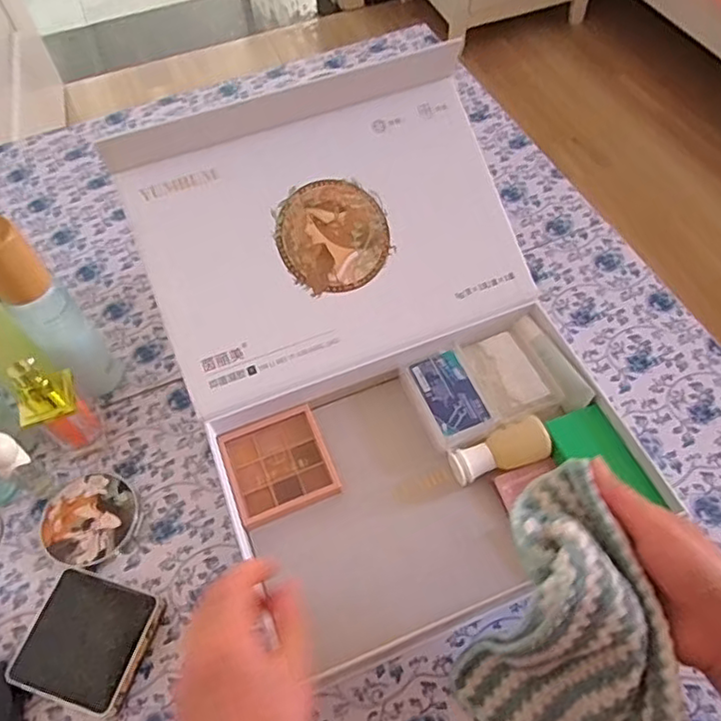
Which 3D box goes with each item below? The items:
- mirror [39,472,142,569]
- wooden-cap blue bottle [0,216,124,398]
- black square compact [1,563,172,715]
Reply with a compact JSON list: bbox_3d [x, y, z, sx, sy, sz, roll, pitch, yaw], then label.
[{"bbox_3d":[-0.198,0.116,0.448,0.065,0.013,0.066,-1,58,2],"label":"mirror"},{"bbox_3d":[-0.220,-0.026,0.441,0.042,0.177,0.042,-38,64,-19],"label":"wooden-cap blue bottle"},{"bbox_3d":[-0.178,0.182,0.399,0.072,0.025,0.072,14,60,11],"label":"black square compact"}]

